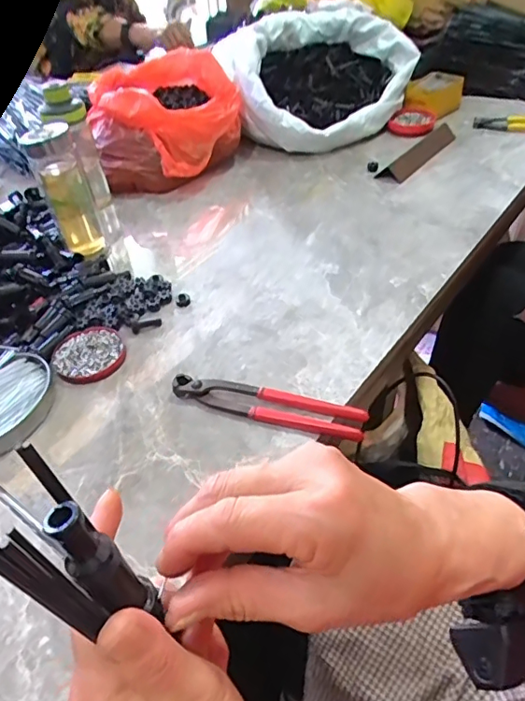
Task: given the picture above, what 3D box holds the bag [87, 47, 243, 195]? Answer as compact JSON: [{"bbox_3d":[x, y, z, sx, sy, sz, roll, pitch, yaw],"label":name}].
[{"bbox_3d":[-0.169,-0.412,0.948,0.266,0.154,0.278,-9,43,-5],"label":"bag"}]

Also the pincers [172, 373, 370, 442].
[{"bbox_3d":[0.004,0.055,0.533,0.201,0.018,0.038,13,46,18],"label":"pincers"}]

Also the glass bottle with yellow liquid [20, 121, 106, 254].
[{"bbox_3d":[-0.260,-0.203,0.698,0.062,0.178,0.054,-20,45,-16],"label":"glass bottle with yellow liquid"}]

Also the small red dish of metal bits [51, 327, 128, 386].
[{"bbox_3d":[-0.204,0.004,0.613,0.080,0.014,0.079,-2,43,2],"label":"small red dish of metal bits"}]

